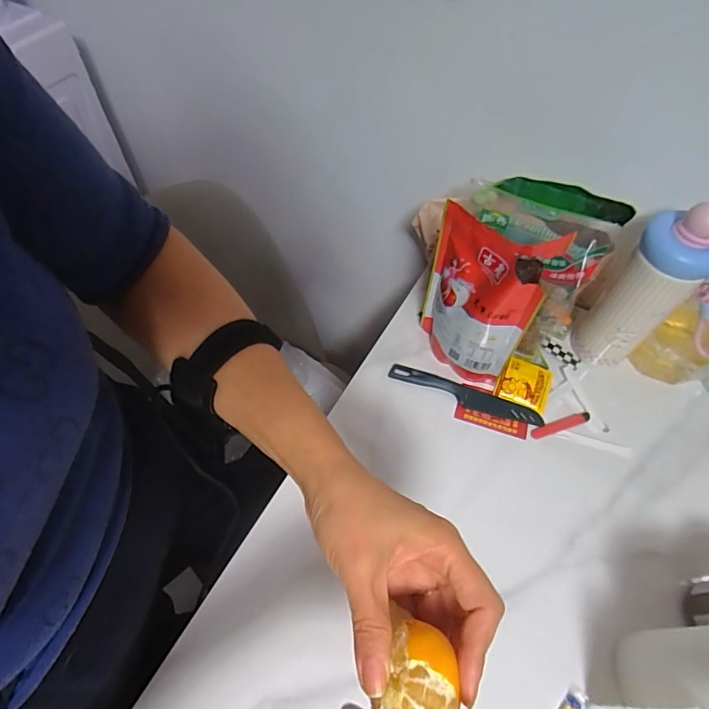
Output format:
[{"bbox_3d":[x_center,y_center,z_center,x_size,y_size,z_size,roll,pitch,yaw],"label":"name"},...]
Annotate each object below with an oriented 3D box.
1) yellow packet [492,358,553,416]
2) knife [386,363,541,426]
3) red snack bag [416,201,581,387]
[{"bbox_3d":[0.219,0.037,0.593,0.064,0.012,0.061,20,59,12],"label":"yellow packet"},{"bbox_3d":[0.139,0.052,0.585,0.195,0.009,0.028,19,59,11],"label":"knife"},{"bbox_3d":[0.137,-0.058,0.533,0.126,0.208,0.066,24,60,14],"label":"red snack bag"}]

